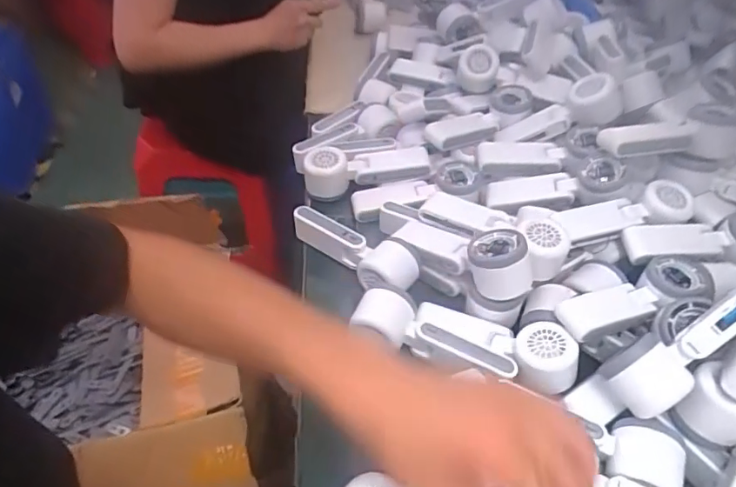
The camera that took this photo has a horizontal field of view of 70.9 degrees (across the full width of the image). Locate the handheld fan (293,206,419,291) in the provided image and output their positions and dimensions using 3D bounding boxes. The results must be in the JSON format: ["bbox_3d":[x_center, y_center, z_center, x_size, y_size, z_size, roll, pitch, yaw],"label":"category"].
[{"bbox_3d":[-0.016,0.005,0.596,0.168,0.051,0.062,24,49,33],"label":"handheld fan"}]

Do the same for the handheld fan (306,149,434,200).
[{"bbox_3d":[-0.002,-0.094,0.686,0.161,0.048,0.051,-2,48,-6],"label":"handheld fan"}]

